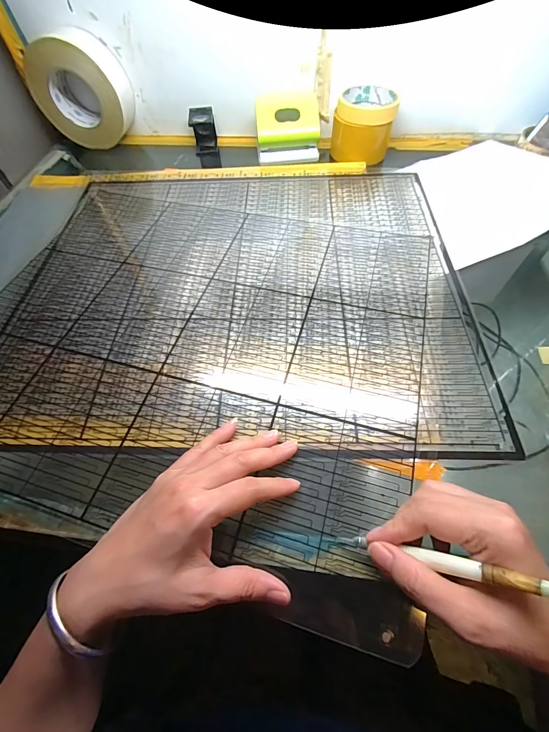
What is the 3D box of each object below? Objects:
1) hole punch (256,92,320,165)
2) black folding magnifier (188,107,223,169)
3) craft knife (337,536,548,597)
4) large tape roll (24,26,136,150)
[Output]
[{"bbox_3d":[0.022,-0.378,0.499,0.099,0.070,0.060,0,59,3],"label":"hole punch"},{"bbox_3d":[-0.121,-0.396,0.559,0.042,0.092,0.034,-8,59,-2],"label":"black folding magnifier"},{"bbox_3d":[0.105,0.117,0.185,0.151,0.008,0.007,-12,48,43],"label":"craft knife"},{"bbox_3d":[-0.314,-0.446,0.518,0.145,0.134,0.053,4,59,5],"label":"large tape roll"}]

